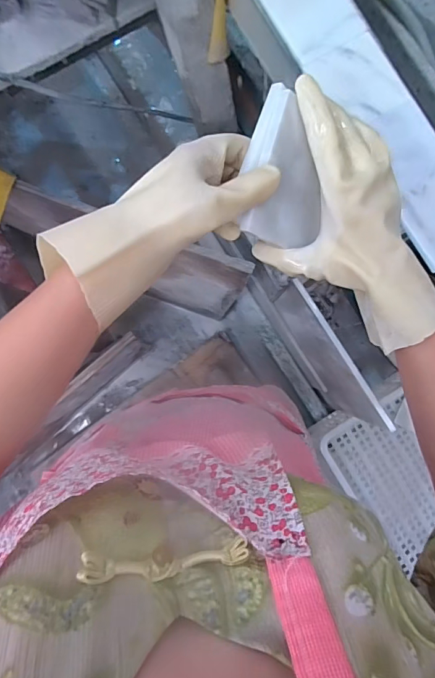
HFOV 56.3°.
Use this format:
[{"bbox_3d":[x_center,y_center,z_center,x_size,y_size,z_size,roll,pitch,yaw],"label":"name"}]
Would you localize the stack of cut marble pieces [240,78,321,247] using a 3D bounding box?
[{"bbox_3d":[0.051,-0.121,0.314,0.067,0.025,0.097,7,102,-36],"label":"stack of cut marble pieces"}]

